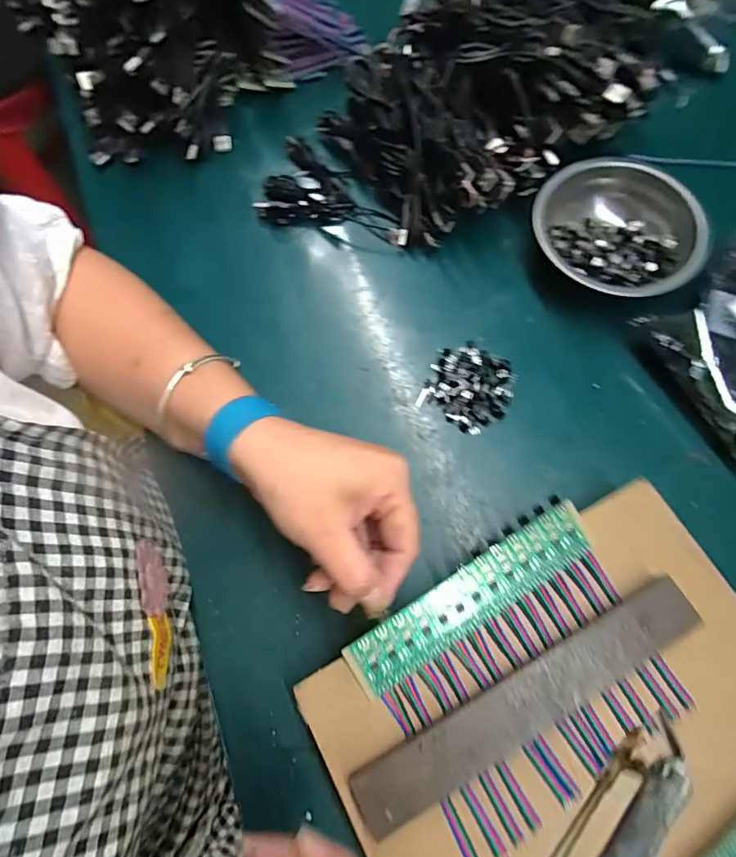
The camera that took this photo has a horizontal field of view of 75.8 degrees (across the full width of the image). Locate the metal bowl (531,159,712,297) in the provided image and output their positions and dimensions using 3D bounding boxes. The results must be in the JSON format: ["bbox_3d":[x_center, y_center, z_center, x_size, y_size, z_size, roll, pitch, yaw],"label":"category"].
[{"bbox_3d":[0.199,-0.158,0.387,0.128,0.041,0.126,0,71,1],"label":"metal bowl"}]

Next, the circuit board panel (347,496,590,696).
[{"bbox_3d":[0.063,0.101,0.283,0.160,0.006,0.032,-30,73,-9],"label":"circuit board panel"}]

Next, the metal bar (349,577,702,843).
[{"bbox_3d":[0.089,0.147,0.257,0.208,0.010,0.033,-28,75,-7],"label":"metal bar"}]

